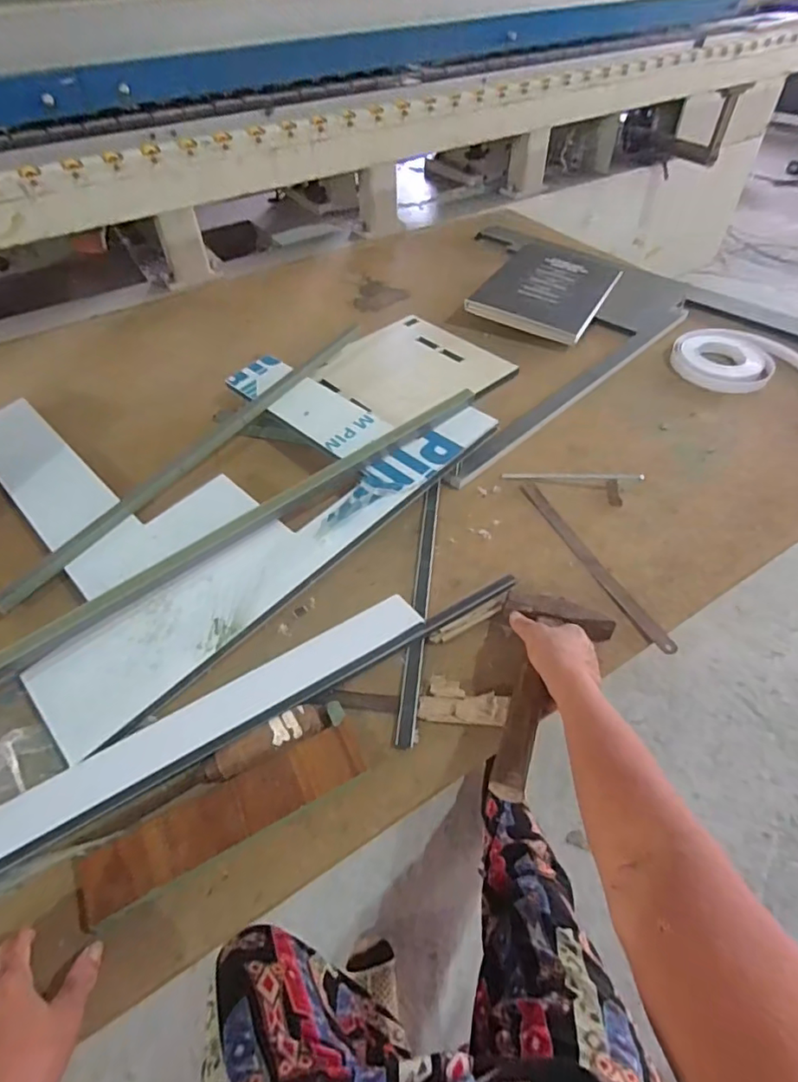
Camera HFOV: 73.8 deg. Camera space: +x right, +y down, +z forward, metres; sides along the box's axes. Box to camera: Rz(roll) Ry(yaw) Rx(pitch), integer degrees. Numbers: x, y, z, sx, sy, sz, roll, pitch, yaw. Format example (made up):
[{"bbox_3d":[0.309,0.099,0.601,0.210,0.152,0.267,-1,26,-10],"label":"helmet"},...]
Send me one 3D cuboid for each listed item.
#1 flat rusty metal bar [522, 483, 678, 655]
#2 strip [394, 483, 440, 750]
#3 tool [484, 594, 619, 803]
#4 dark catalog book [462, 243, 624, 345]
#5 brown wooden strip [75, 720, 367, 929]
[{"bbox_3d":[0.249,0.021,0.694,0.022,0.009,0.301,-19,51,-14],"label":"flat rusty metal bar"},{"bbox_3d":[0.028,0.067,0.662,0.020,0.006,0.375,5,50,5],"label":"strip"},{"bbox_3d":[0.142,0.152,0.556,0.119,0.034,0.244,20,46,17],"label":"tool"},{"bbox_3d":[0.319,-0.538,1.126,0.232,0.029,0.334,25,54,15],"label":"dark catalog book"},{"bbox_3d":[-0.159,0.254,0.498,0.261,0.019,0.056,-24,53,-18],"label":"brown wooden strip"}]

